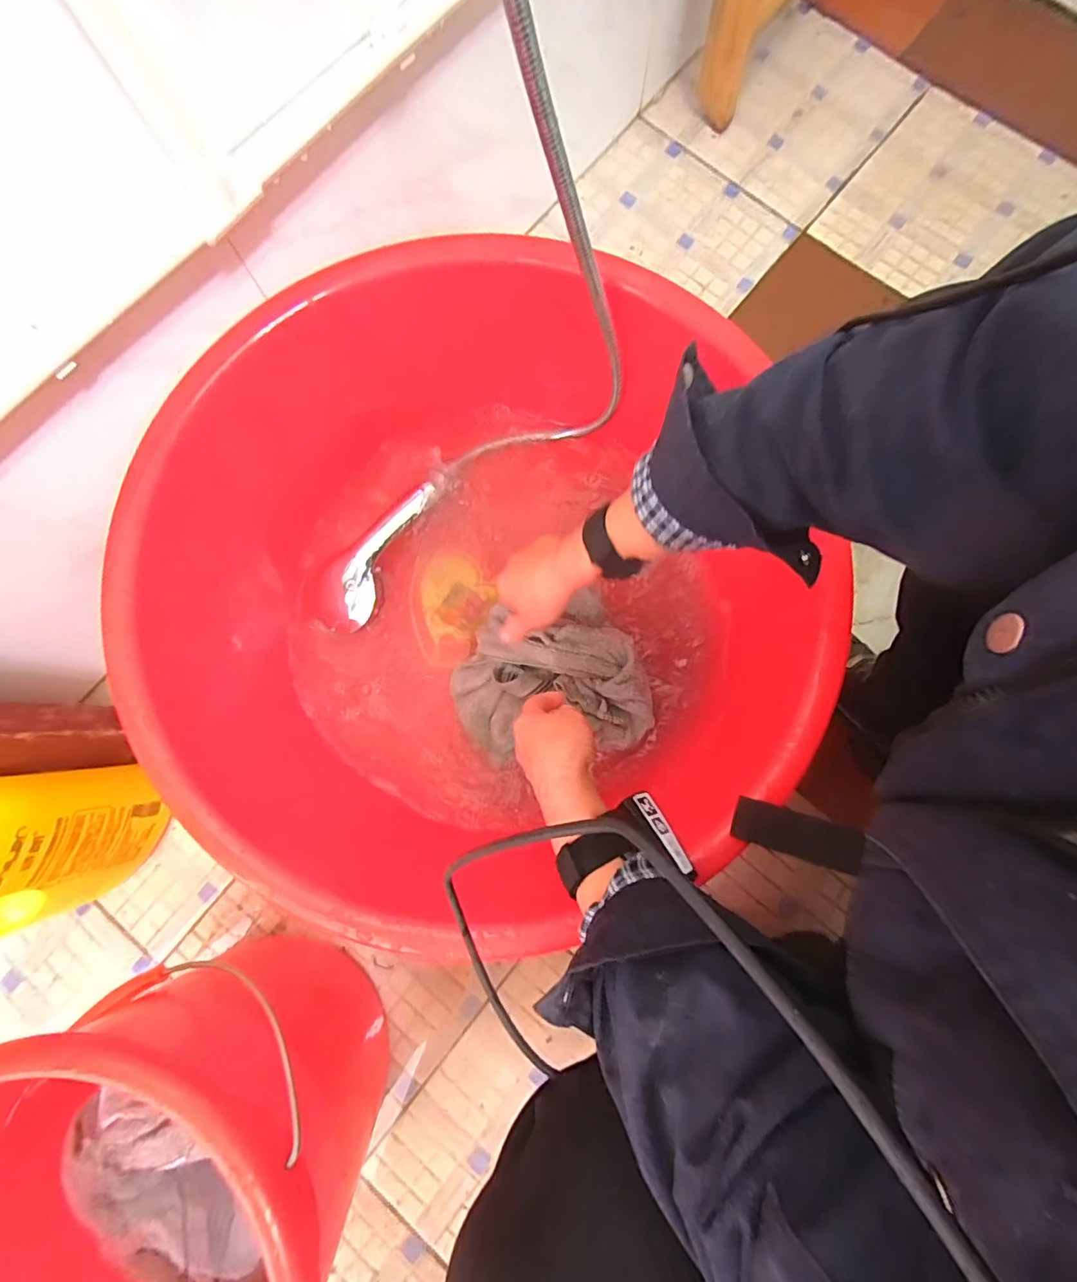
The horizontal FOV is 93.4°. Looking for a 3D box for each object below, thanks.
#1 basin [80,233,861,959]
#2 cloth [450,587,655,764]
[{"bbox_3d":[-0.054,-0.052,0.496,0.577,0.188,0.566,0,80,0],"label":"basin"},{"bbox_3d":[0.006,0.039,0.549,0.200,0.053,0.168,-10,80,-1],"label":"cloth"}]

